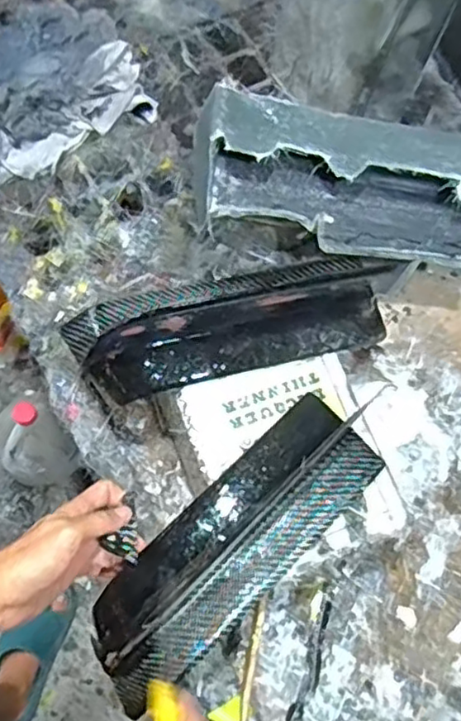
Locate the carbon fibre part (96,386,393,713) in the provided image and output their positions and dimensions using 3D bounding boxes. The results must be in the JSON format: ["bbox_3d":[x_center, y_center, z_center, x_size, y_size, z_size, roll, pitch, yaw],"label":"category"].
[{"bbox_3d":[0.008,0.141,0.532,0.285,0.025,0.092,-43,78,-13],"label":"carbon fibre part"}]

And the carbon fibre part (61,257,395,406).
[{"bbox_3d":[0.000,-0.040,0.574,0.283,0.072,0.095,-14,72,-7],"label":"carbon fibre part"}]

